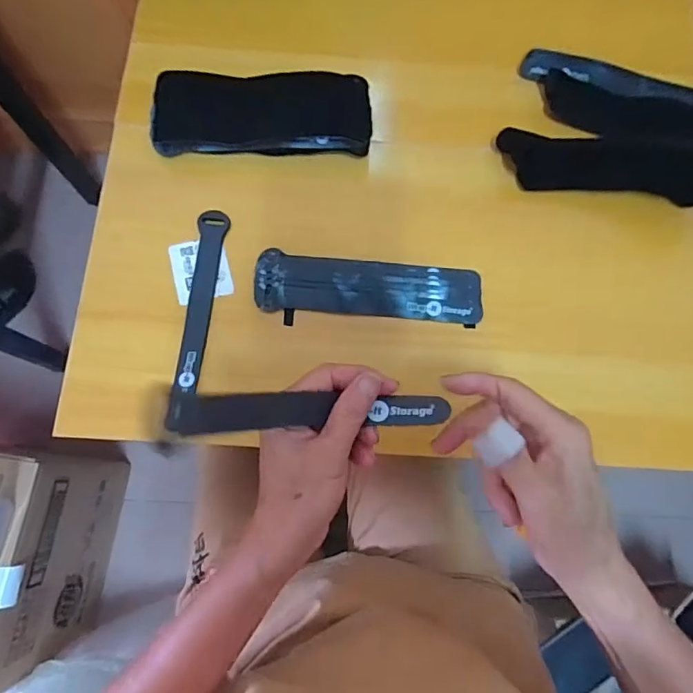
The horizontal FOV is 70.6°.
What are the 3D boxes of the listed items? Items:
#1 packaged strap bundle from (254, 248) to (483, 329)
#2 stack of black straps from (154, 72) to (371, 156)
[{"bbox_3d":[0.021,-0.051,0.436,0.198,0.011,0.058,6,76,0],"label":"packaged strap bundle"},{"bbox_3d":[-0.079,-0.222,0.468,0.198,0.019,0.085,-1,76,-2],"label":"stack of black straps"}]

